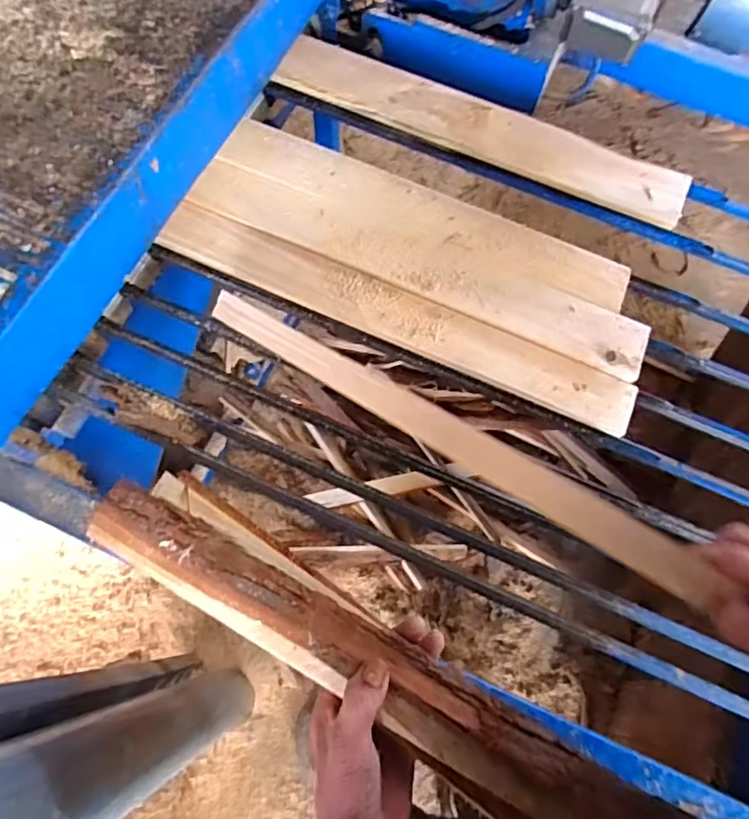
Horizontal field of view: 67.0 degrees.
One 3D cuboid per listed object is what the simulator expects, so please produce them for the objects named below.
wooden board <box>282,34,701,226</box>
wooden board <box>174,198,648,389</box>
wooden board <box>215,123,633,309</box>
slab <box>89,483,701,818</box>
[{"bbox_3d":[0.119,-0.323,0.644,0.478,0.024,0.072,24,69,6],"label":"wooden board"},{"bbox_3d":[0.042,-0.148,0.570,0.470,0.014,0.064,24,69,6],"label":"wooden board"},{"bbox_3d":[0.053,-0.209,0.596,0.436,0.014,0.068,22,69,6],"label":"wooden board"},{"bbox_3d":[-0.001,0.191,0.407,0.503,0.048,0.068,28,69,15],"label":"slab"}]

